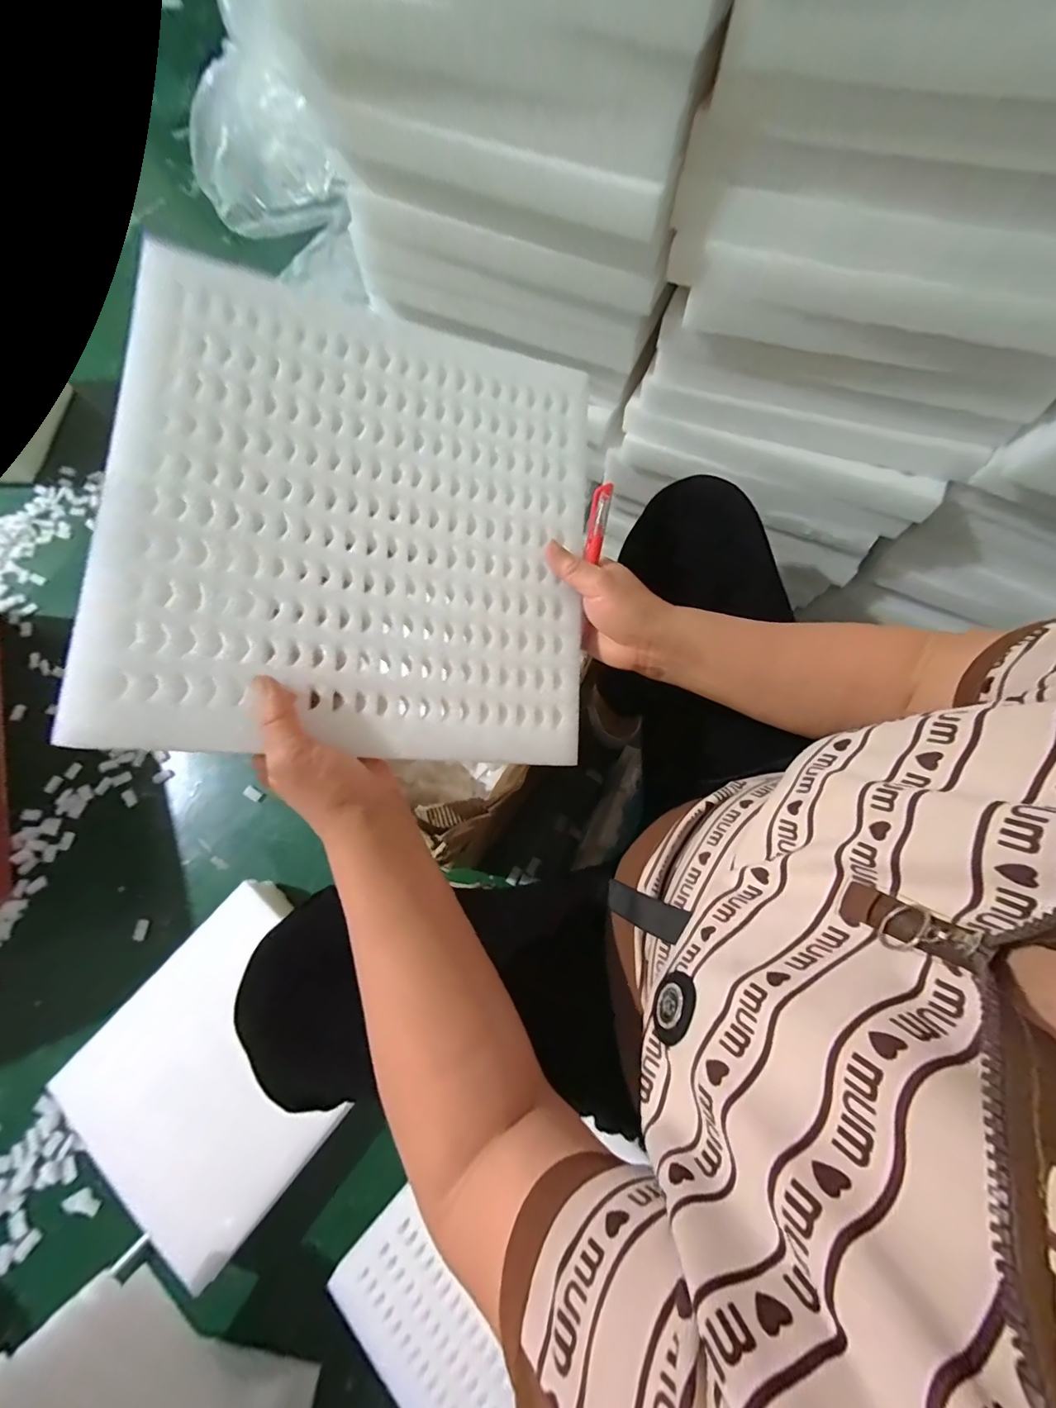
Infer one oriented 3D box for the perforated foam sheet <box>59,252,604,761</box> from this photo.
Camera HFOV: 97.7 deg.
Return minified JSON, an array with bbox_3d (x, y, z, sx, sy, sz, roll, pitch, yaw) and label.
[{"bbox_3d":[-0.108,-0.134,0.342,0.321,0.018,0.342,4,83,-19],"label":"perforated foam sheet"}]

